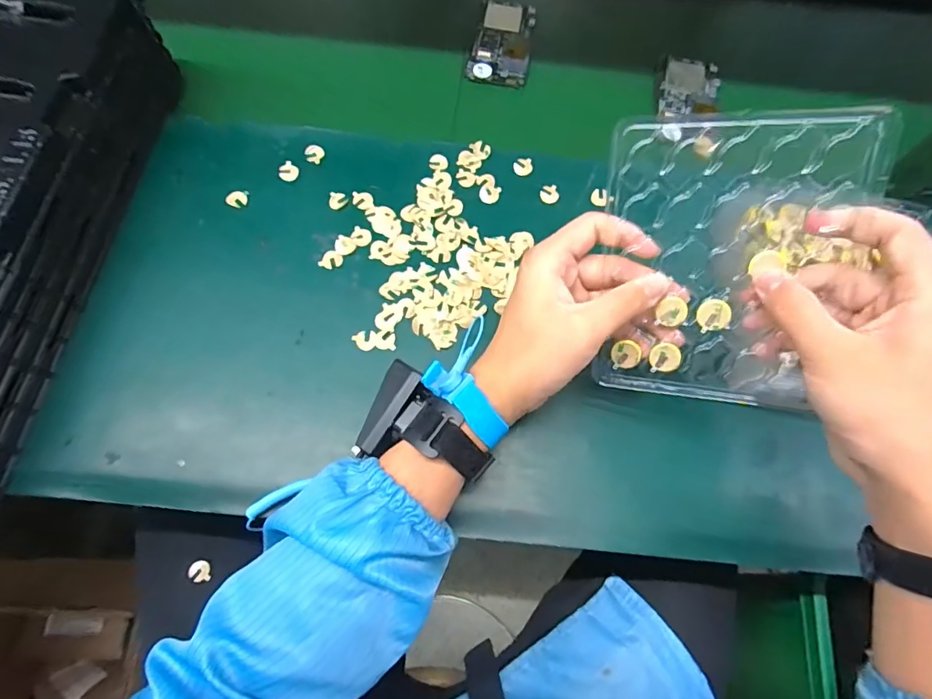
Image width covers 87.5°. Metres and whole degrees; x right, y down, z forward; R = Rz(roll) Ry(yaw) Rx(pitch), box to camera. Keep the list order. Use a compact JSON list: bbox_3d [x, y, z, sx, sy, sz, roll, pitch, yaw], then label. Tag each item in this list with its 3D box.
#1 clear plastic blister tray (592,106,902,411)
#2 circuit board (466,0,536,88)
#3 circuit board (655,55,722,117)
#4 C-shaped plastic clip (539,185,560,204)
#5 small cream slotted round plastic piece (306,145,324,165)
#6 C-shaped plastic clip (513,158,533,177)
[{"bbox_3d":[0.160,-0.051,0.301,0.141,0.010,0.175,6,108,17],"label":"clear plastic blister tray"},{"bbox_3d":[0.041,-0.336,0.532,0.061,0.006,0.118,11,71,3],"label":"circuit board"},{"bbox_3d":[0.236,-0.279,0.519,0.064,0.006,0.084,10,71,2],"label":"circuit board"},{"bbox_3d":[0.078,-0.145,0.453,0.018,0.004,0.019,0,71,-1],"label":"C-shaped plastic clip"},{"bbox_3d":[-0.142,-0.184,0.457,0.017,0.004,0.020,4,71,0],"label":"small cream slotted round plastic piece"},{"bbox_3d":[0.055,-0.175,0.464,0.018,0.004,0.019,4,71,0],"label":"C-shaped plastic clip"}]

